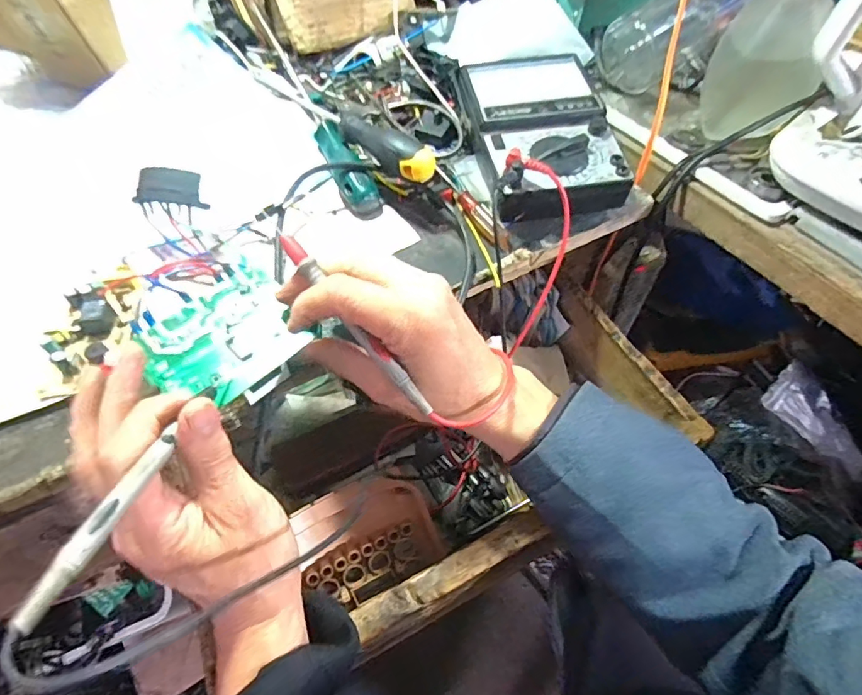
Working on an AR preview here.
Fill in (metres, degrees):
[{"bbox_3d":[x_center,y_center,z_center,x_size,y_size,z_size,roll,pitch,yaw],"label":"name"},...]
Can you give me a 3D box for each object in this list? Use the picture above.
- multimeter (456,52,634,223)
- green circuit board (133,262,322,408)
[{"bbox_3d":[0.092,-0.185,0.432,0.111,0.049,0.184,-7,55,-7],"label":"multimeter"},{"bbox_3d":[-0.126,-0.007,0.309,0.074,0.011,0.089,38,62,23],"label":"green circuit board"}]

